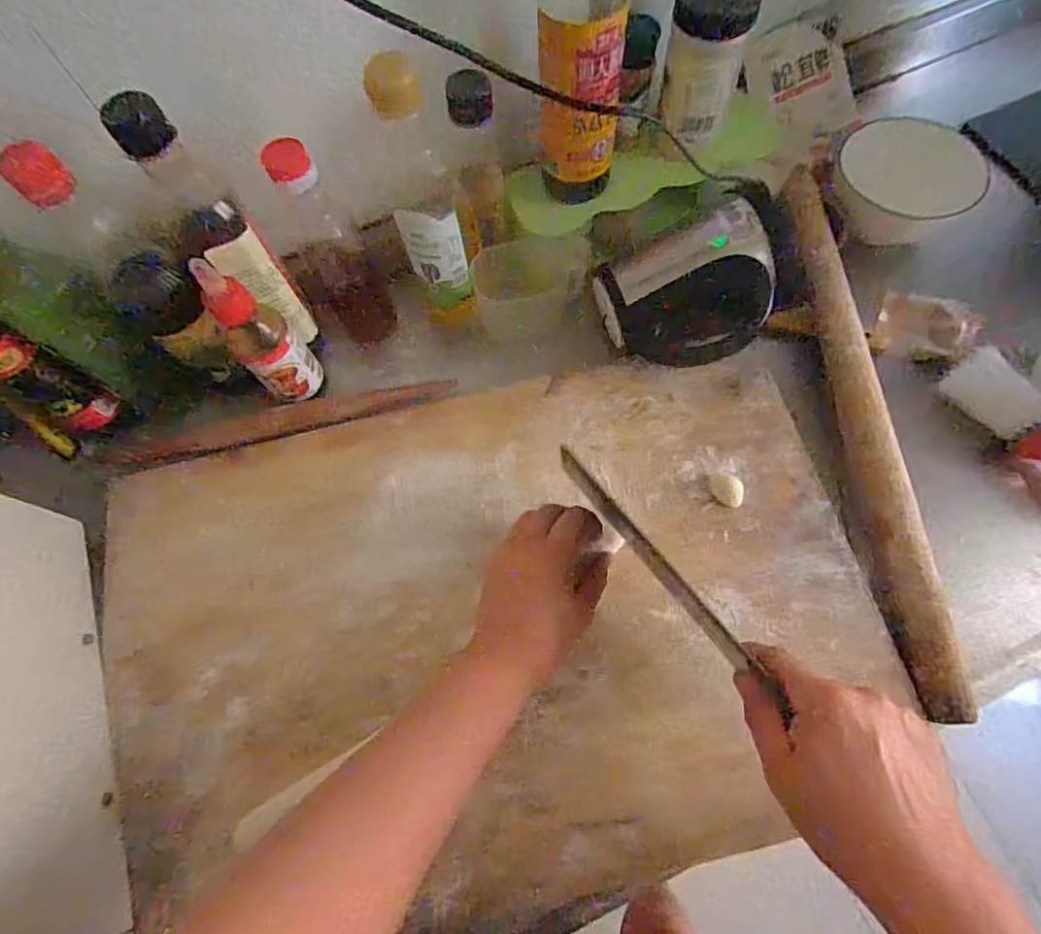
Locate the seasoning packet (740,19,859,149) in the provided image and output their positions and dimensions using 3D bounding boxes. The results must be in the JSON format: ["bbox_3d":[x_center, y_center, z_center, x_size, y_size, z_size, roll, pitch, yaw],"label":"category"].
[{"bbox_3d":[0.293,-0.397,0.570,0.098,0.012,0.114,-28,112,2],"label":"seasoning packet"}]

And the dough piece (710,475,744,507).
[{"bbox_3d":[0.171,0.018,0.455,0.029,0.008,0.022,38,75,16],"label":"dough piece"}]

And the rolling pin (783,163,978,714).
[{"bbox_3d":[0.289,-0.053,0.459,0.032,0.030,0.477,-4,69,2],"label":"rolling pin"}]

